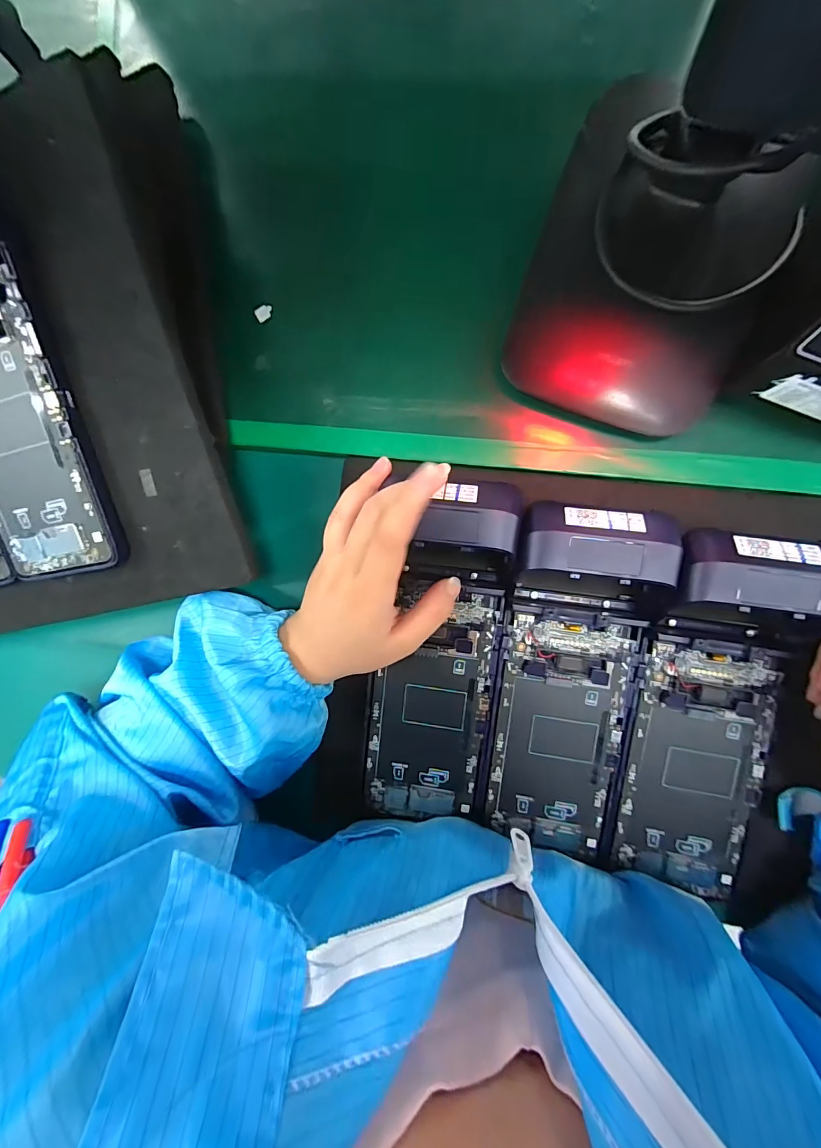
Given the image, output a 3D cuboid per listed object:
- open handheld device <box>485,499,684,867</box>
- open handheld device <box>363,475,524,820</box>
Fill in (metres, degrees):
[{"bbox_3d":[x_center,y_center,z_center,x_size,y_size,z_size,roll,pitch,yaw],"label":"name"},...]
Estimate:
[{"bbox_3d":[0.091,0.073,0.240,0.082,0.043,0.218,8,94,6],"label":"open handheld device"},{"bbox_3d":[0.016,0.053,0.265,0.083,0.044,0.218,11,106,6],"label":"open handheld device"}]

